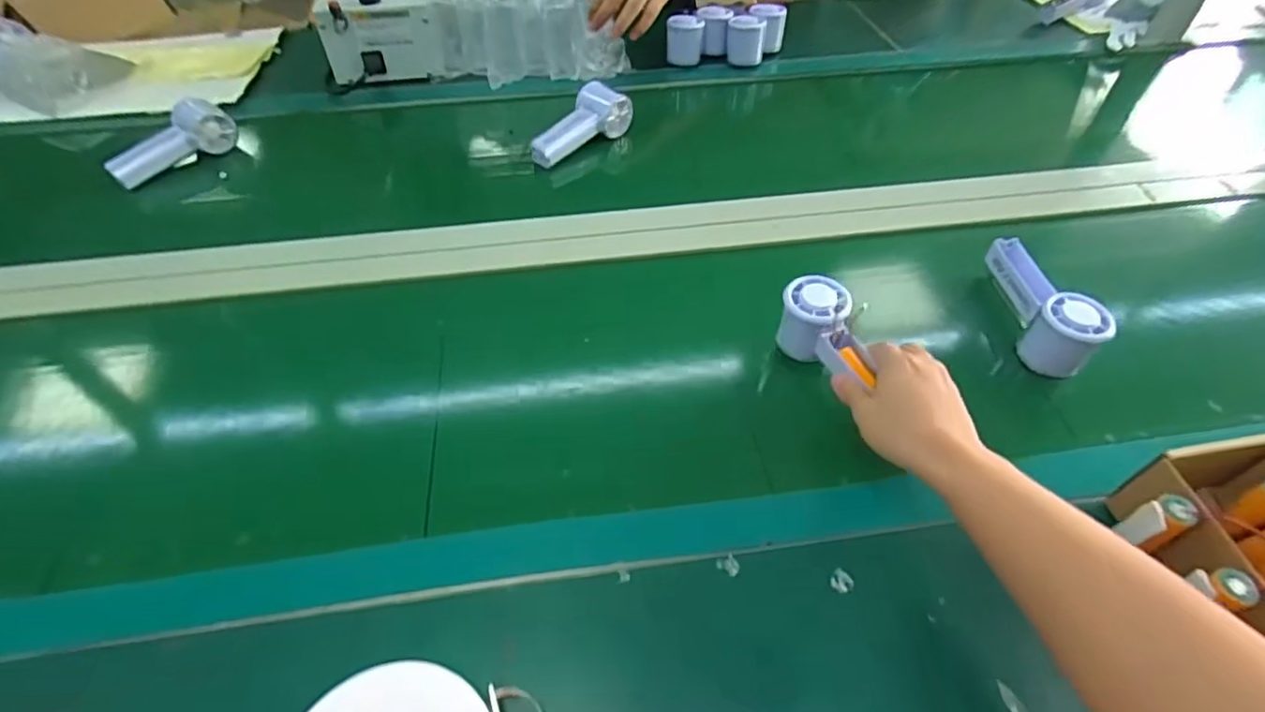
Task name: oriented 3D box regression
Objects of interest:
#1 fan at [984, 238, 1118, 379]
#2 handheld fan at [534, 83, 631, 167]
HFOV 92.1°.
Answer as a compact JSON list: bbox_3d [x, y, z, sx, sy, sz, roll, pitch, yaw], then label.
[{"bbox_3d":[0.386,-0.056,0.580,0.047,0.059,0.153,0,49,0],"label":"fan"},{"bbox_3d":[-0.067,-0.301,0.790,0.051,0.055,0.146,32,56,24],"label":"handheld fan"}]

